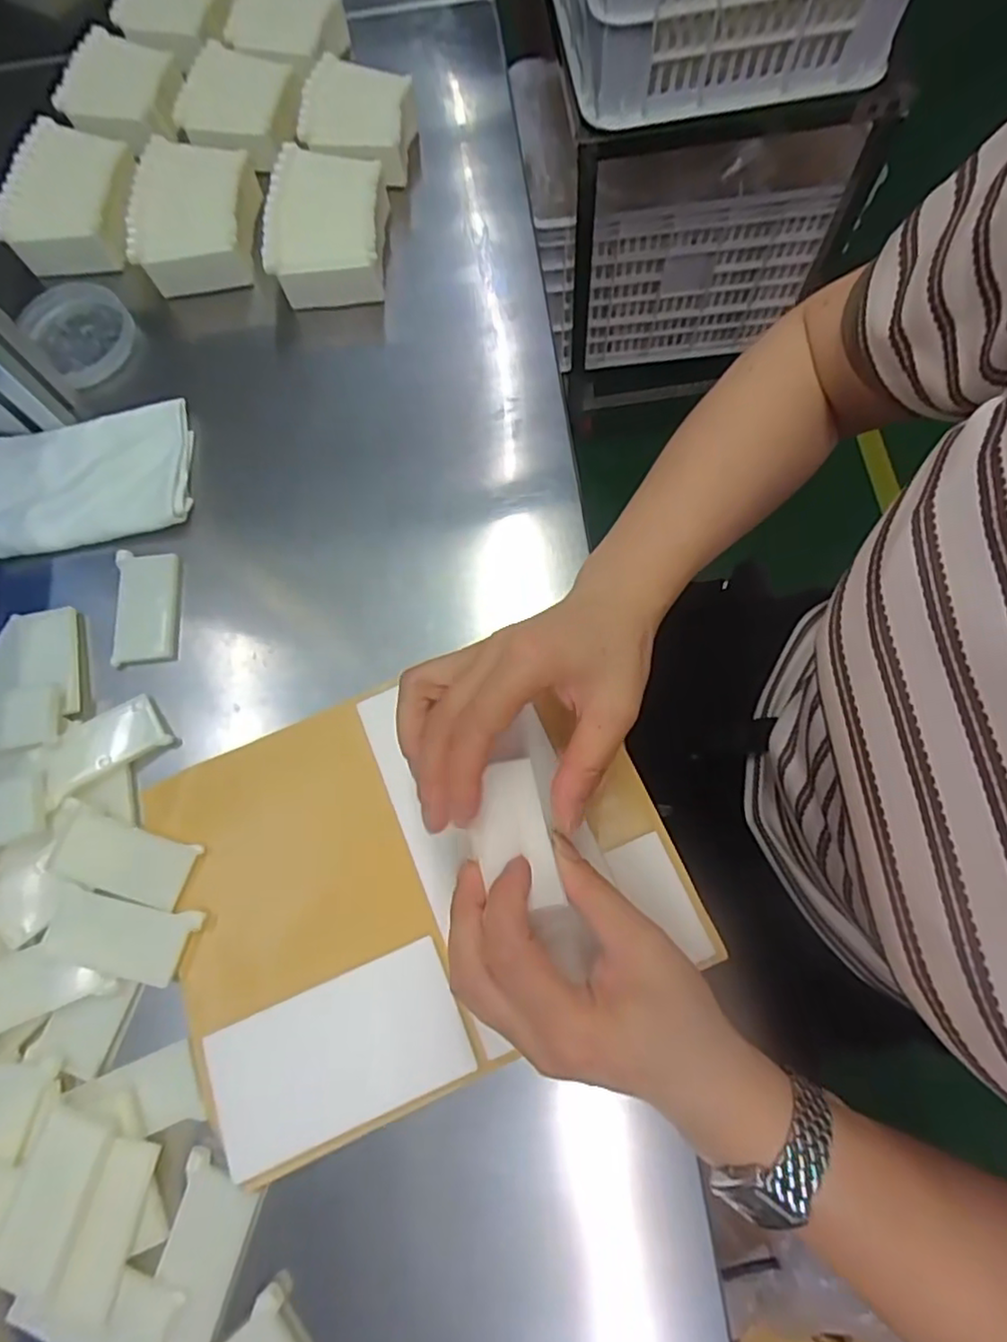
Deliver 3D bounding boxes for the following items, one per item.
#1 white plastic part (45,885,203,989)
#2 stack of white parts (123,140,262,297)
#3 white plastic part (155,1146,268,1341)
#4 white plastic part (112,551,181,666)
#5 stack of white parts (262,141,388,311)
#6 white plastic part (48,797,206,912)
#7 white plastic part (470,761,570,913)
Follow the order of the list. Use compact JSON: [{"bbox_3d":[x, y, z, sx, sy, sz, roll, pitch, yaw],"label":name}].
[{"bbox_3d":[-0.211,0.145,0.358,0.074,0.010,0.037,11,73,5],"label":"white plastic part"},{"bbox_3d":[-0.237,-0.360,0.508,0.089,0.038,0.122,-7,72,1],"label":"stack of white parts"},{"bbox_3d":[-0.149,0.285,0.320,0.041,0.006,0.073,17,73,6],"label":"white plastic part"},{"bbox_3d":[-0.235,-0.044,0.427,0.041,0.006,0.076,-6,72,-1],"label":"white plastic part"},{"bbox_3d":[-0.133,-0.345,0.499,0.083,0.039,0.122,-2,73,2],"label":"stack of white parts"},{"bbox_3d":[-0.217,0.106,0.371,0.077,0.004,0.038,22,72,-4],"label":"white plastic part"},{"bbox_3d":[0.003,0.076,0.306,0.036,0.009,0.068,-11,72,-2],"label":"white plastic part"}]

